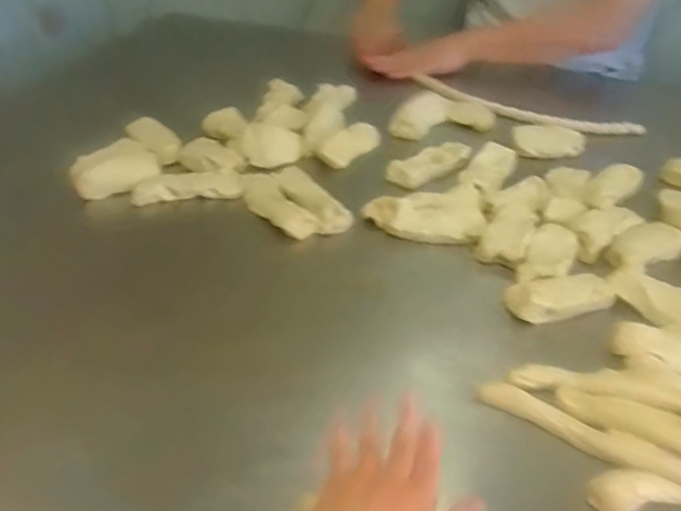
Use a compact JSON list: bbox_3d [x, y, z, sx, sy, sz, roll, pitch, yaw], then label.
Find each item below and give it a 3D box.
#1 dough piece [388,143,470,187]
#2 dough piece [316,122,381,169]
[{"bbox_3d":[0.116,-0.118,0.793,0.118,0.028,0.038,-20,44,-24],"label":"dough piece"},{"bbox_3d":[0.015,-0.151,0.825,0.039,0.027,0.112,24,45,25],"label":"dough piece"}]

